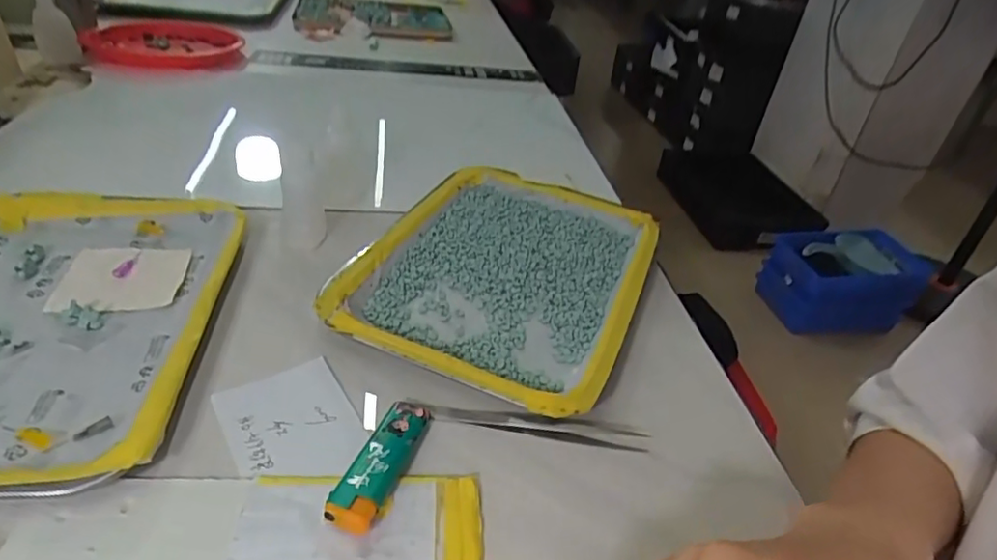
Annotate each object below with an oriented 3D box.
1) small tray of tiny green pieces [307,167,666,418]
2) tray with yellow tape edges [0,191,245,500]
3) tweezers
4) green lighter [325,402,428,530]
[{"bbox_3d":[0.008,-0.011,0.444,0.185,0.023,0.262,18,37,14],"label":"small tray of tiny green pieces"},{"bbox_3d":[-0.270,0.020,0.350,0.194,0.019,0.249,1,36,-9],"label":"tray with yellow tape edges"},{"bbox_3d":[0.023,0.081,0.336,0.122,0.009,0.015,8,36,0],"label":"tweezers"},{"bbox_3d":[-0.058,0.090,0.298,0.023,0.015,0.078,15,36,11],"label":"green lighter"}]

